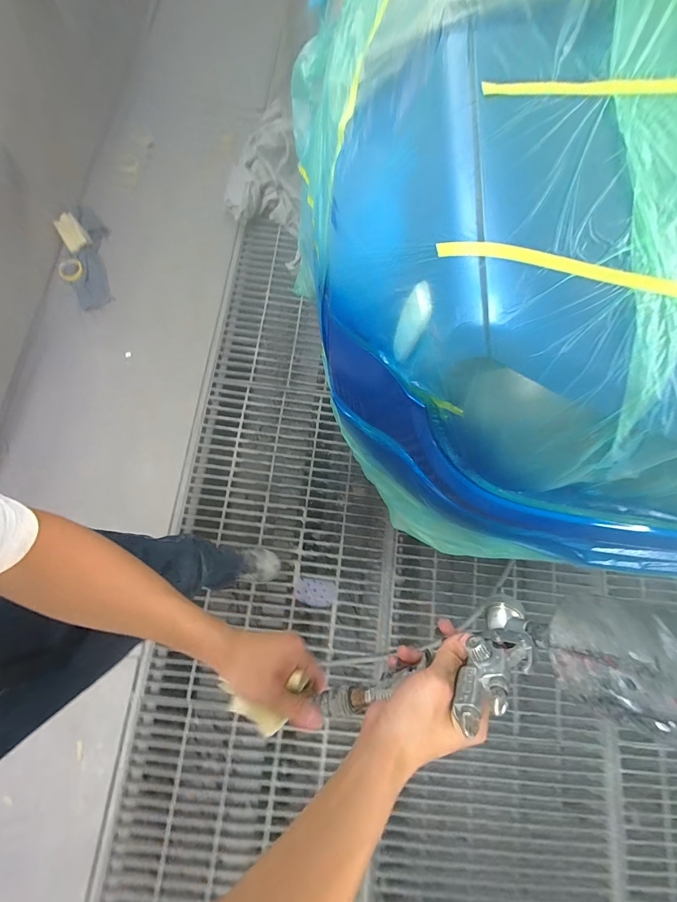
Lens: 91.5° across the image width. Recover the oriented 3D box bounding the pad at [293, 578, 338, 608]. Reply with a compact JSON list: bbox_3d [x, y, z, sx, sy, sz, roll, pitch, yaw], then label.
[{"bbox_3d":[-0.084,0.510,1.186,0.156,0.012,0.088,7,77,-3],"label":"pad"}]

